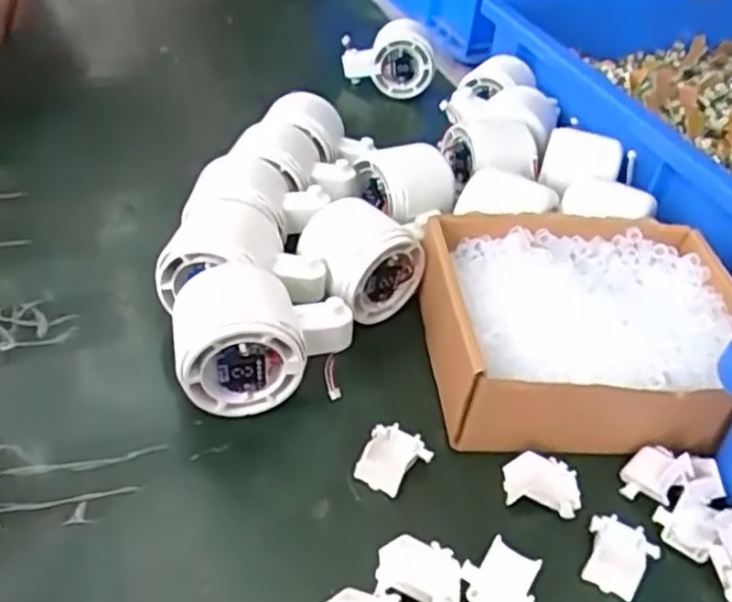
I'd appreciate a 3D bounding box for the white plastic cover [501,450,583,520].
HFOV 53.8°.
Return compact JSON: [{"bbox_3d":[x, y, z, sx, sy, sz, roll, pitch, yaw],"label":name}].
[{"bbox_3d":[0.082,0.084,0.333,0.034,0.012,0.026,12,40,3],"label":"white plastic cover"}]

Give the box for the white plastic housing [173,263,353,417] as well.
[{"bbox_3d":[-0.051,0.012,0.351,0.084,0.059,0.058,-7,42,-18],"label":"white plastic housing"}]

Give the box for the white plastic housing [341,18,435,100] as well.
[{"bbox_3d":[0.020,-0.226,0.662,0.082,0.061,0.048,2,40,-8],"label":"white plastic housing"}]

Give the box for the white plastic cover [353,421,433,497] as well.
[{"bbox_3d":[0.011,0.071,0.334,0.027,0.012,0.034,32,45,25],"label":"white plastic cover"}]

